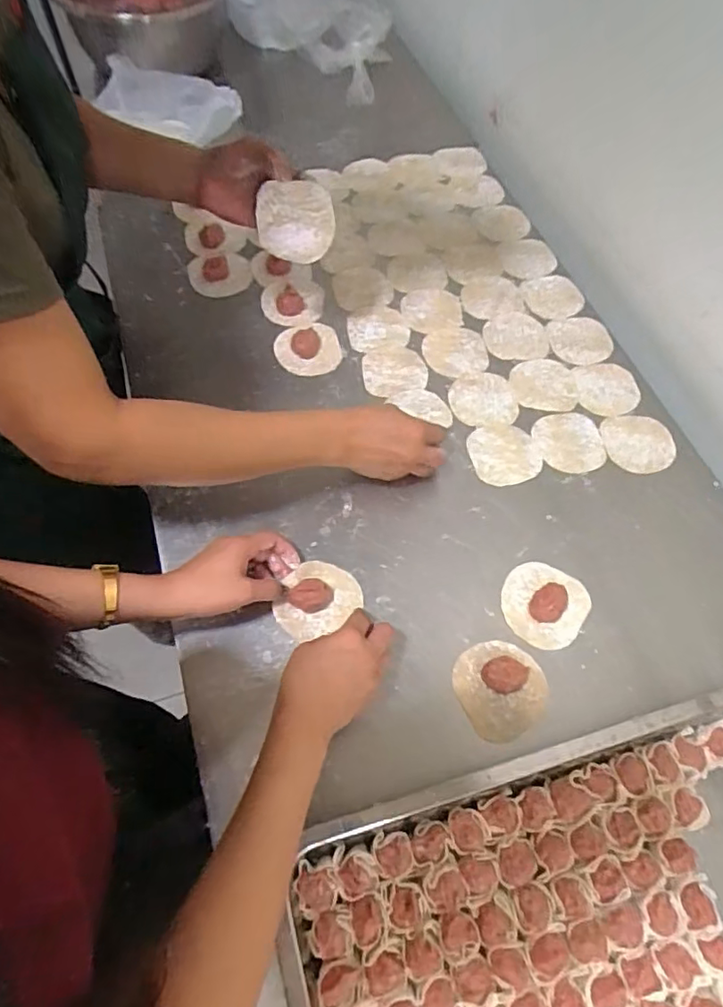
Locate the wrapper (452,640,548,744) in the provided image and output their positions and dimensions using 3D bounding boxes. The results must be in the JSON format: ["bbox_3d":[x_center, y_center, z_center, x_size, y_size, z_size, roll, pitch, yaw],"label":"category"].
[{"bbox_3d":[0.129,0.165,0.520,0.081,0.019,0.081,1,61,-2],"label":"wrapper"}]

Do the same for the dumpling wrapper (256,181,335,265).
[{"bbox_3d":[-0.069,-0.293,0.605,0.077,0.076,0.012,2,40,2],"label":"dumpling wrapper"}]

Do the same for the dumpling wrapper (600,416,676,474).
[{"bbox_3d":[0.322,-0.069,0.665,0.086,0.008,0.077,-3,61,-4],"label":"dumpling wrapper"}]

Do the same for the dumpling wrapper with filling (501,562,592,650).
[{"bbox_3d":[0.179,0.097,0.561,0.079,0.011,0.081,1,61,-2],"label":"dumpling wrapper with filling"}]

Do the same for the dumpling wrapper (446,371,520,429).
[{"bbox_3d":[0.145,-0.124,0.688,0.077,0.006,0.074,0,63,0],"label":"dumpling wrapper"}]

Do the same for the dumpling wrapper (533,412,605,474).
[{"bbox_3d":[0.240,-0.071,0.663,0.076,0.004,0.080,1,61,-2],"label":"dumpling wrapper"}]

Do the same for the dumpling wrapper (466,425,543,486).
[{"bbox_3d":[0.162,-0.056,0.654,0.078,0.005,0.076,0,64,-1],"label":"dumpling wrapper"}]

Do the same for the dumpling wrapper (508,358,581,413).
[{"bbox_3d":[0.222,-0.146,0.701,0.079,0.005,0.077,1,61,-2],"label":"dumpling wrapper"}]

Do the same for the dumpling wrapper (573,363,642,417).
[{"bbox_3d":[0.301,-0.140,0.700,0.075,0.004,0.079,1,61,-2],"label":"dumpling wrapper"}]

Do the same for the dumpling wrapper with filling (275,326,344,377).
[{"bbox_3d":[-0.067,-0.192,0.711,0.079,0.018,0.073,1,61,-2],"label":"dumpling wrapper with filling"}]

